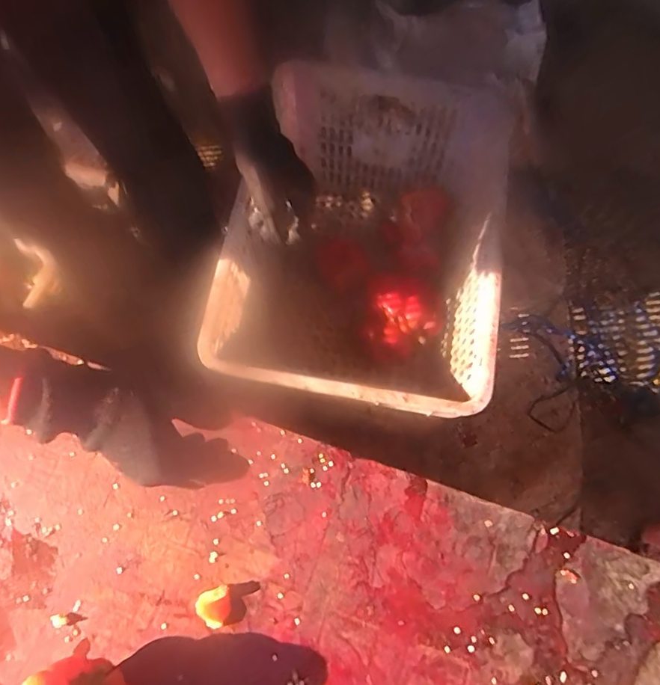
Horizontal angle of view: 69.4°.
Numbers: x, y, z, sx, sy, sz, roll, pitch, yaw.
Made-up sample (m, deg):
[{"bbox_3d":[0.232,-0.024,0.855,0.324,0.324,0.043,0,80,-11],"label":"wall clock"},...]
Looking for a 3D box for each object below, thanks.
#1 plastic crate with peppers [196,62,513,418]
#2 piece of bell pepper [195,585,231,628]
[{"bbox_3d":[0.054,-0.130,0.775,0.353,0.301,0.517,10,69,3],"label":"plastic crate with peppers"},{"bbox_3d":[-0.102,0.235,0.421,0.029,0.013,0.031,0,68,-1],"label":"piece of bell pepper"}]

